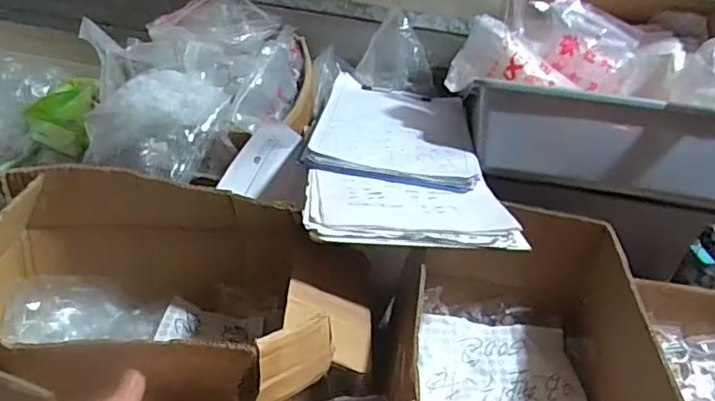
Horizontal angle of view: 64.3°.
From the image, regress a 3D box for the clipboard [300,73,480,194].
[{"bbox_3d":[0.057,-0.107,0.806,0.212,0.027,0.290,9,33,3],"label":"clipboard"}]

